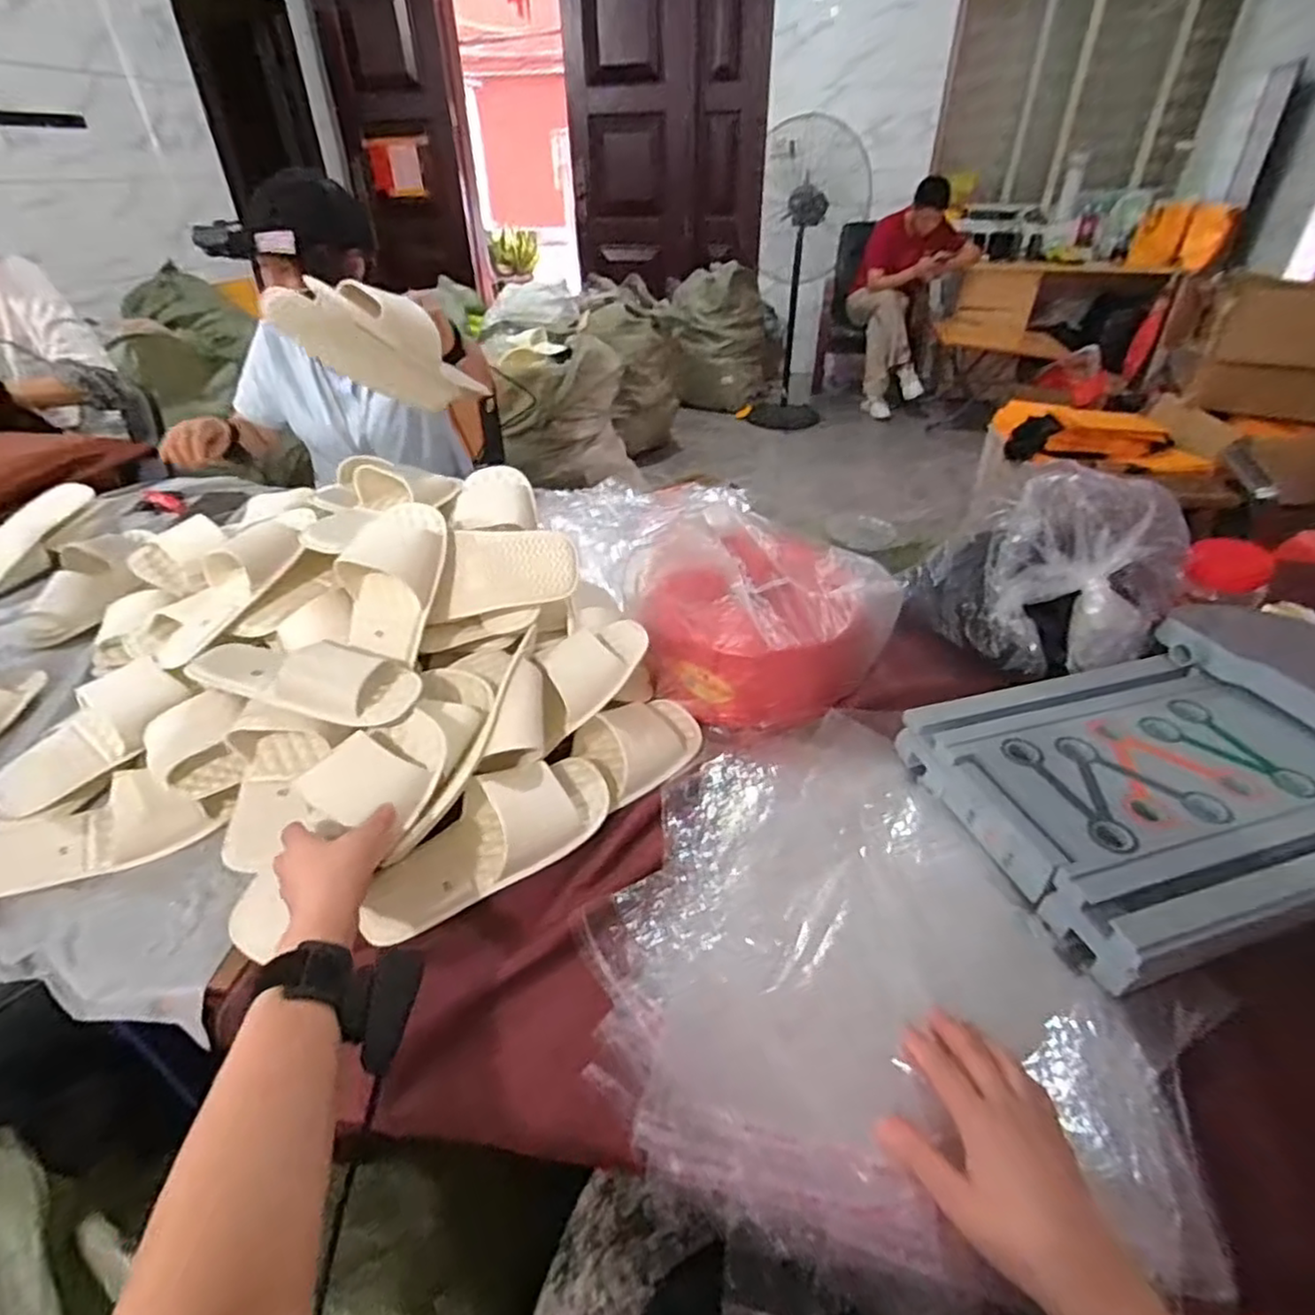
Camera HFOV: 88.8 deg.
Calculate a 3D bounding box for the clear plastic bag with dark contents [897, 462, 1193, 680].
[{"bbox_3d":[0.494,-0.129,0.868,0.309,0.208,0.225,24,43,30],"label":"clear plastic bag with dark contents"}]

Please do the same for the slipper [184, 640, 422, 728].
[{"bbox_3d":[-0.348,0.027,0.669,0.208,0.061,0.100,2,36,3],"label":"slipper"}]

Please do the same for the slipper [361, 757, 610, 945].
[{"bbox_3d":[-0.156,0.158,0.627,0.242,0.056,0.112,-19,40,-24],"label":"slipper"}]

